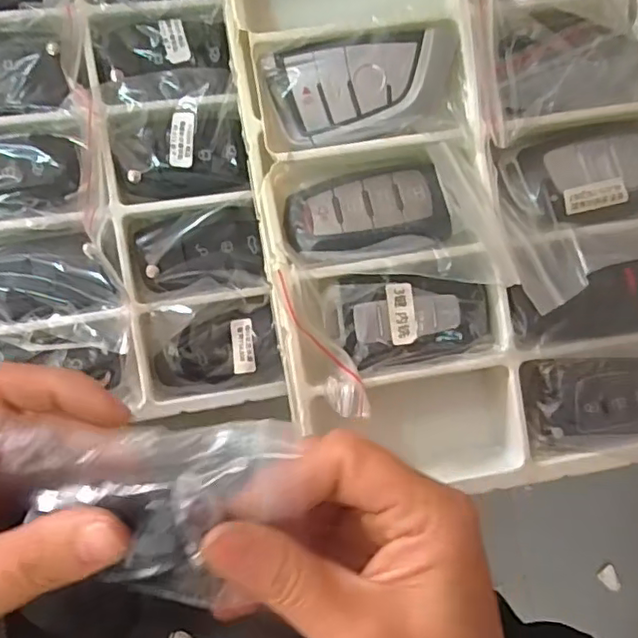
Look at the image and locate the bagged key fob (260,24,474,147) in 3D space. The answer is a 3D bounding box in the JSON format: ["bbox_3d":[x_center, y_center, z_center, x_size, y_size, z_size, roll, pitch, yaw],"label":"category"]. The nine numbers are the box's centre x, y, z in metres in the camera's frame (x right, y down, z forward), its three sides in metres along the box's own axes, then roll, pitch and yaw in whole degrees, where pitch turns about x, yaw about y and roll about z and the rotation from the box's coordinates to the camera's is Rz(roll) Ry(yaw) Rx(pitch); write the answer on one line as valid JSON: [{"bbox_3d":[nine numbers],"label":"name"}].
[{"bbox_3d":[0.020,-0.090,0.237,0.075,0.016,0.039,-8,91,-10],"label":"bagged key fob"}]

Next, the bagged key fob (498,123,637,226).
[{"bbox_3d":[0.110,-0.057,0.248,0.065,0.016,0.040,-14,76,0],"label":"bagged key fob"}]

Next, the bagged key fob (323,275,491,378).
[{"bbox_3d":[0.037,-0.001,0.241,0.063,0.010,0.038,-12,92,-10],"label":"bagged key fob"}]

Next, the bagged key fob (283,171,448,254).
[{"bbox_3d":[0.019,-0.042,0.239,0.060,0.018,0.031,-6,90,-10],"label":"bagged key fob"}]

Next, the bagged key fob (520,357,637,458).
[{"bbox_3d":[0.116,0.032,0.249,0.063,0.013,0.038,-12,91,-10],"label":"bagged key fob"}]

